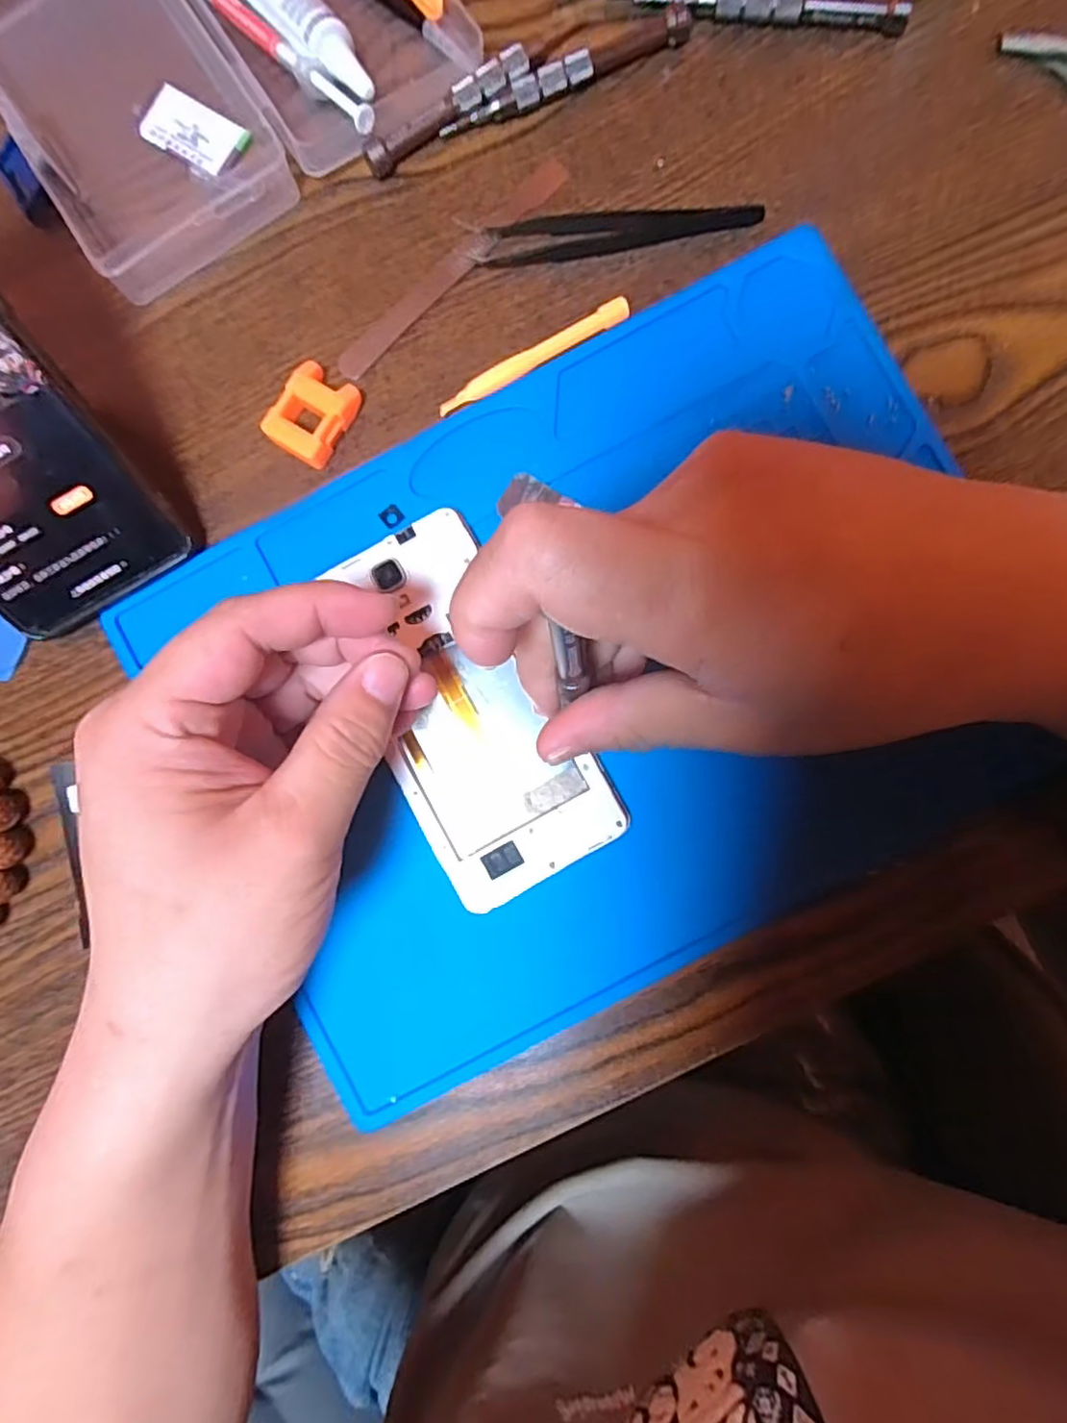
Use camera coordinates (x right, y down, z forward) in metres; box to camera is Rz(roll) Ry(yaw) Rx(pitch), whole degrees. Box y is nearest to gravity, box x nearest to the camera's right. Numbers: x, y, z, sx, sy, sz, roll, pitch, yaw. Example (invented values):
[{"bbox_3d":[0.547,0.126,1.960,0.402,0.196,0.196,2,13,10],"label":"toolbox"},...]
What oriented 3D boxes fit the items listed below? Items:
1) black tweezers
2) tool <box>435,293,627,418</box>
[{"bbox_3d":[0.035,-0.194,0.259,0.107,0.004,0.018,-9,87,2],"label":"black tweezers"},{"bbox_3d":[0.000,-0.139,0.256,0.082,0.007,0.008,-29,87,1],"label":"tool"}]

